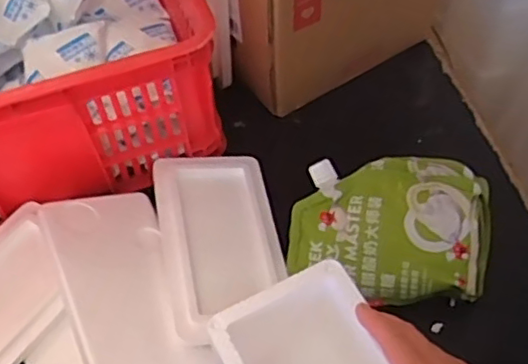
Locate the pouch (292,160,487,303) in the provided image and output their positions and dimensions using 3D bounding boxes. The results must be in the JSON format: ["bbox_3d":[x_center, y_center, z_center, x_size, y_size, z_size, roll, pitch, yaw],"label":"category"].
[{"bbox_3d":[0.126,0.043,0.649,0.196,0.073,0.142,1,54,3],"label":"pouch"}]

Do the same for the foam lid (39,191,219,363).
[{"bbox_3d":[-0.137,0.102,0.620,0.116,0.019,0.224,-8,54,-32],"label":"foam lid"}]

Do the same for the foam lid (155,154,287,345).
[{"bbox_3d":[-0.047,0.059,0.666,0.122,0.026,0.217,-12,55,-6],"label":"foam lid"}]

